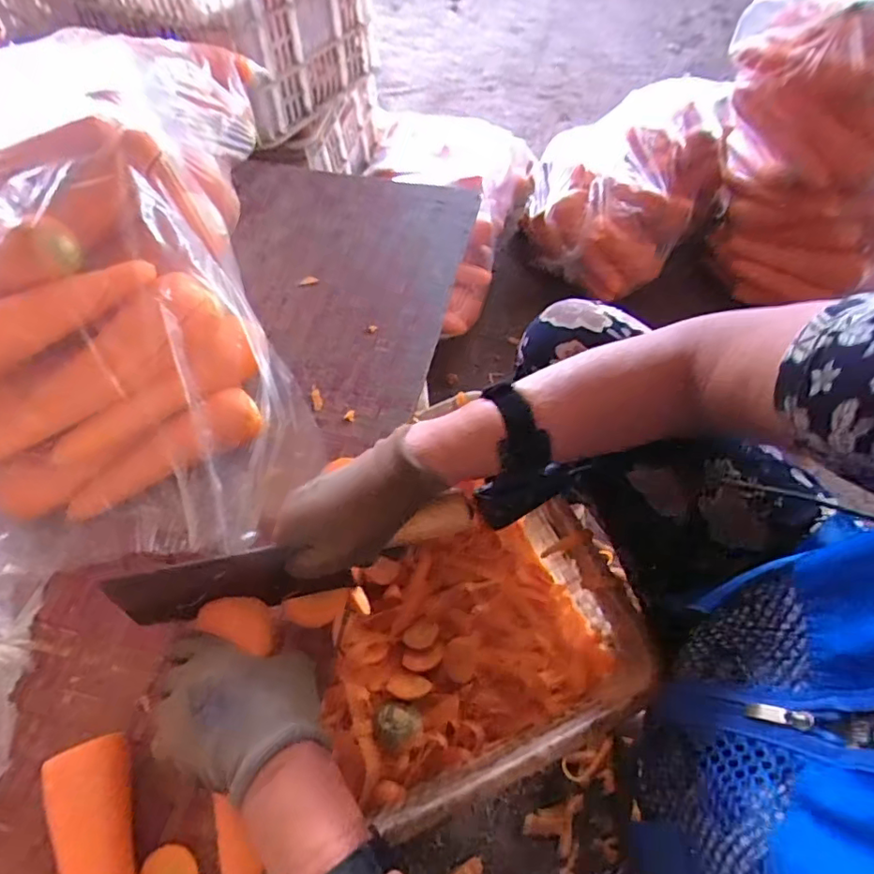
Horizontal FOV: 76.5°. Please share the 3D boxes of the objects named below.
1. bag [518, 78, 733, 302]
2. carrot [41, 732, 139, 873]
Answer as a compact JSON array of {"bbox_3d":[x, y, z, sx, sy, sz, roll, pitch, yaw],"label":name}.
[{"bbox_3d":[0.339,-0.467,1.010,0.308,0.185,0.375,20,65,13],"label":"bag"},{"bbox_3d":[-0.226,0.297,0.374,0.043,0.052,0.166,-18,62,-7],"label":"carrot"}]

